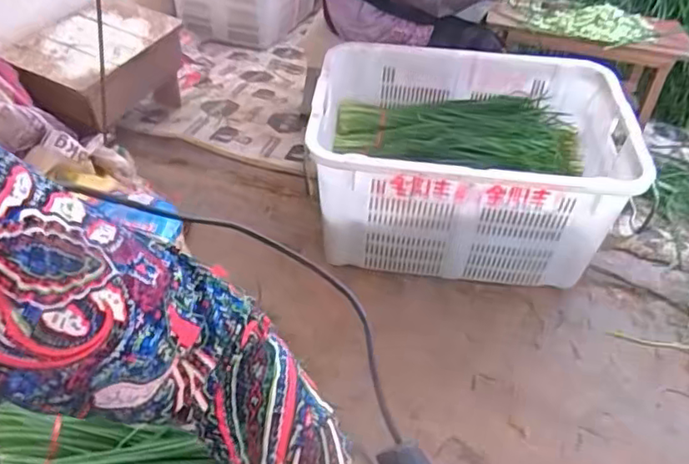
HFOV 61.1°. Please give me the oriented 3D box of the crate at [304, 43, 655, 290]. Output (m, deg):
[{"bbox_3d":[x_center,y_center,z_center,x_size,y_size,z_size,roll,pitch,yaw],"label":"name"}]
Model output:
[{"bbox_3d":[0.261,-0.137,1.336,0.659,0.394,0.452,7,38,3],"label":"crate"}]

